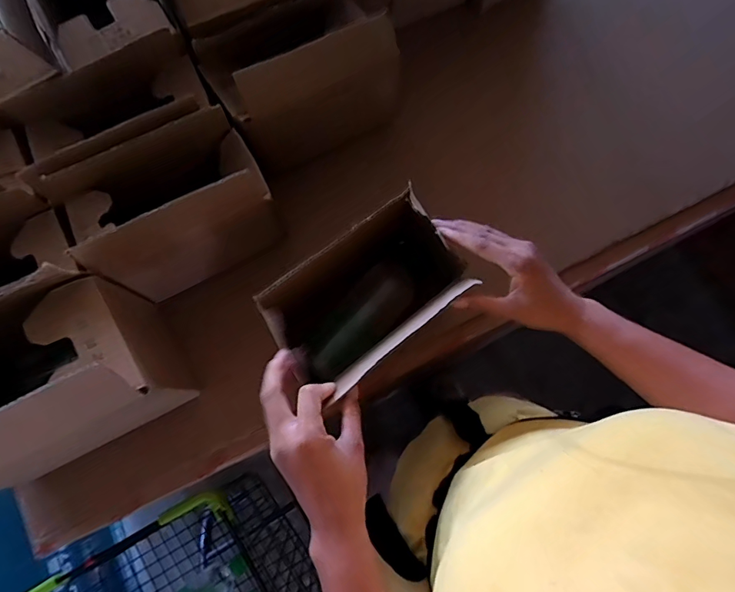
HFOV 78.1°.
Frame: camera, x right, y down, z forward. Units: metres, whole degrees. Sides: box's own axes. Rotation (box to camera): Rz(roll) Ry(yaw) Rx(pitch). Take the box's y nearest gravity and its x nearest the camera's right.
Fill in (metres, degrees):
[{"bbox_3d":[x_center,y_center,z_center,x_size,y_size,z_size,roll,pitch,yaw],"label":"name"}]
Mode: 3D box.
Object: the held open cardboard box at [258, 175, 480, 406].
[{"bbox_3d":[0.004,-0.002,0.497,0.193,0.169,0.130,-38,81,-8],"label":"held open cardboard box"}]

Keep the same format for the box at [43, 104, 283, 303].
[{"bbox_3d":[-0.215,-0.096,0.516,0.197,0.151,0.110,-29,80,-7],"label":"box"}]

